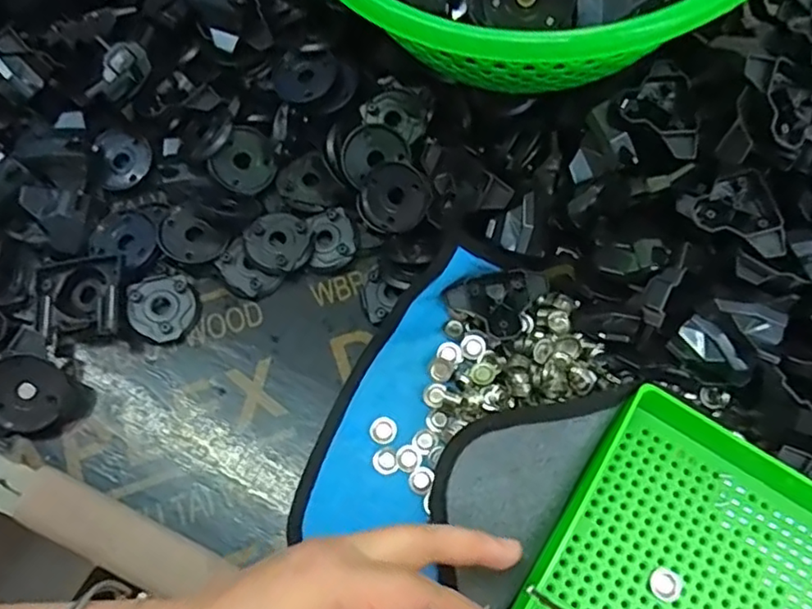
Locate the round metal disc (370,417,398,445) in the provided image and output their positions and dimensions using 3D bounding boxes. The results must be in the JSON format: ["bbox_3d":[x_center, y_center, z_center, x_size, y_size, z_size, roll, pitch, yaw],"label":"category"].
[{"bbox_3d":[-0.013,0.071,0.350,0.015,0.004,0.014,1,68,-1],"label":"round metal disc"}]

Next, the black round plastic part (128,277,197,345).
[{"bbox_3d":[-0.147,0.002,0.371,0.035,0.011,0.039,5,68,1],"label":"black round plastic part"}]

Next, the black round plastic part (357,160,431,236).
[{"bbox_3d":[-0.008,-0.065,0.381,0.043,0.004,0.045,4,104,18],"label":"black round plastic part"}]

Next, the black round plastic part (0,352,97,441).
[{"bbox_3d":[-0.206,0.051,0.340,0.048,0.019,0.048,-1,94,-20],"label":"black round plastic part"}]

